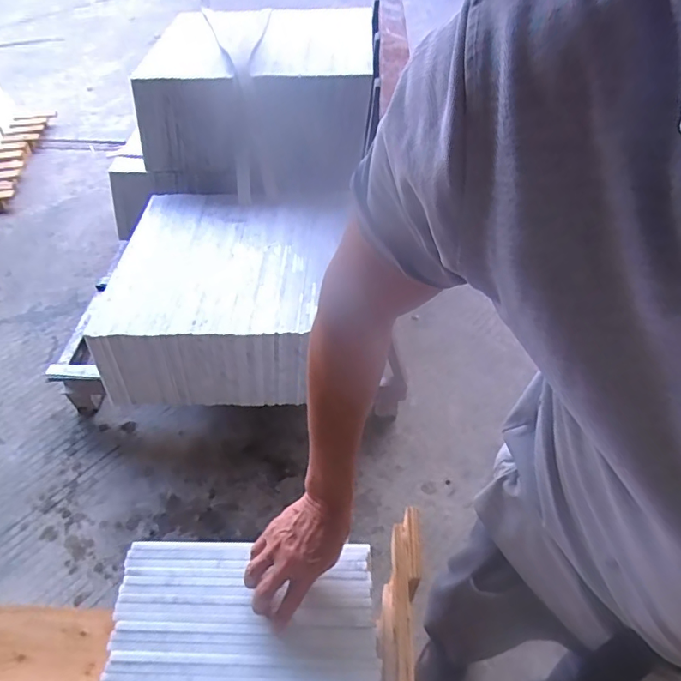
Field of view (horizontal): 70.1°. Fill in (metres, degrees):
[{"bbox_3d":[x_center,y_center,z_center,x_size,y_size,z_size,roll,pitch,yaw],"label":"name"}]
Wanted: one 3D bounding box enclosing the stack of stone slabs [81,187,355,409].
[{"bbox_3d":[-0.349,-0.149,1.450,0.554,0.273,0.659,4,49,6],"label":"stack of stone slabs"}]

